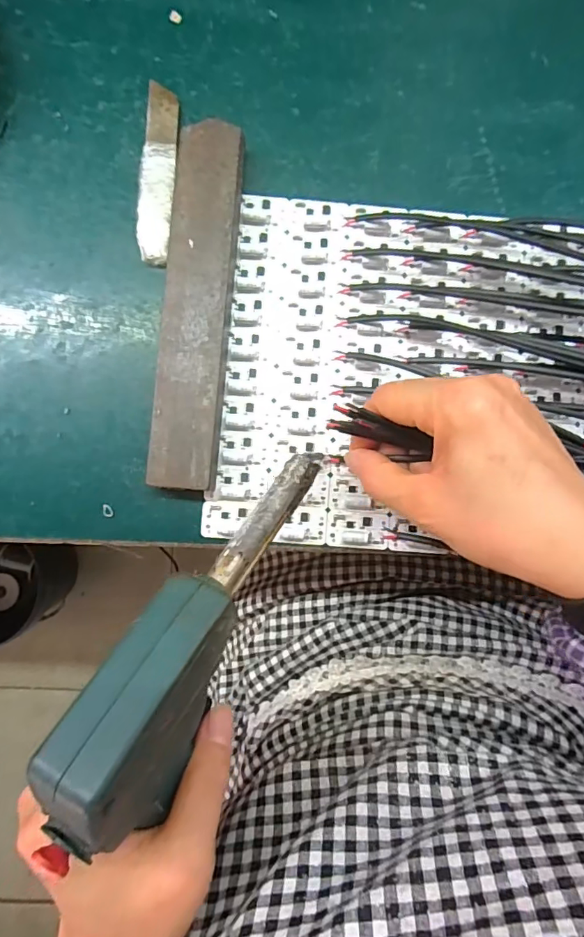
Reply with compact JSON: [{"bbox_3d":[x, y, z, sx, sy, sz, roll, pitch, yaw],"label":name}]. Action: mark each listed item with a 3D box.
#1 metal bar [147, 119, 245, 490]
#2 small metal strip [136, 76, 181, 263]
[{"bbox_3d":[-0.052,-0.089,0.273,0.037,0.018,0.196,5,88,-2],"label":"metal bar"},{"bbox_3d":[-0.076,-0.168,0.279,0.021,0.010,0.104,2,88,-2],"label":"small metal strip"}]

